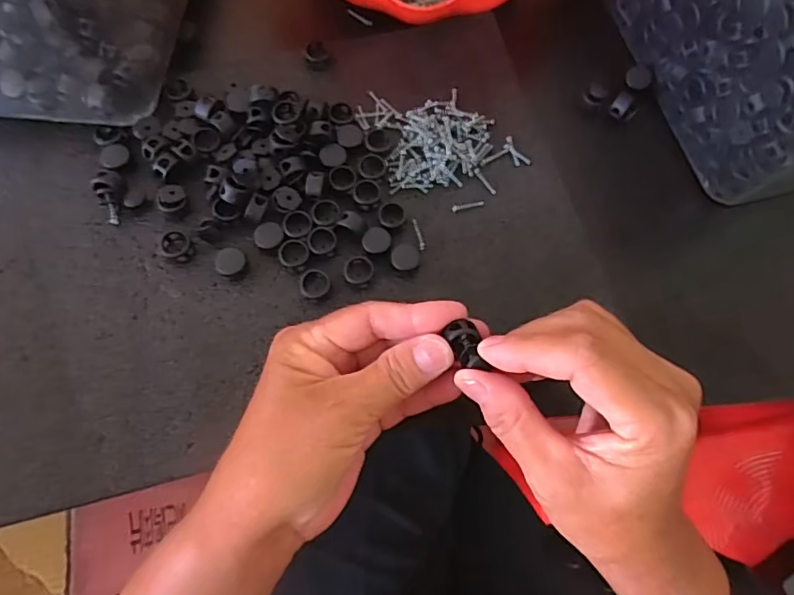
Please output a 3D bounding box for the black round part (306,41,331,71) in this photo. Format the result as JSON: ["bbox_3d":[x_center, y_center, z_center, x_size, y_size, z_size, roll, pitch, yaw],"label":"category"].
[{"bbox_3d":[-0.052,-0.160,0.350,0.015,0.008,0.017,-9,71,-6],"label":"black round part"}]

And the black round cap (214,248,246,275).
[{"bbox_3d":[-0.094,-0.019,0.300,0.015,0.010,0.016,1,70,-2],"label":"black round cap"}]

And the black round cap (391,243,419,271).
[{"bbox_3d":[0.005,-0.023,0.305,0.016,0.008,0.016,1,70,-2],"label":"black round cap"}]

